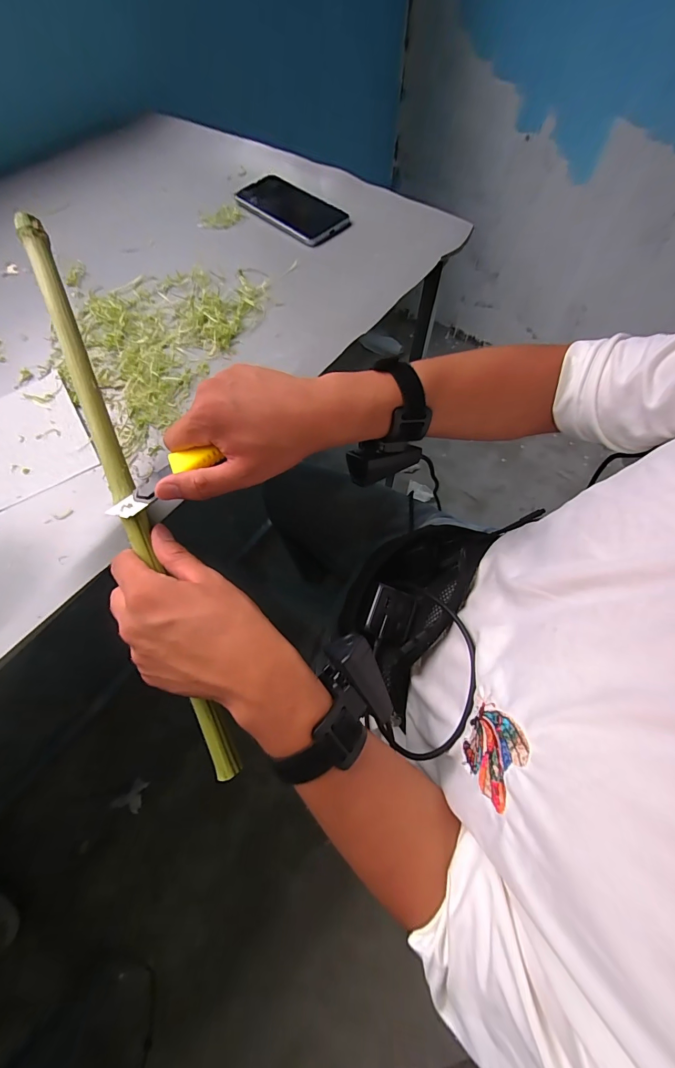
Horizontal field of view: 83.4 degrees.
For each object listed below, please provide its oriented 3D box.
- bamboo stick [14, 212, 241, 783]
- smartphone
[{"bbox_3d":[-0.158,-0.030,0.283,0.018,0.014,0.441,-20,89,-9],"label":"bamboo stick"},{"bbox_3d":[-0.065,-0.438,0.507,0.083,0.010,0.165,-41,70,-18],"label":"smartphone"}]

